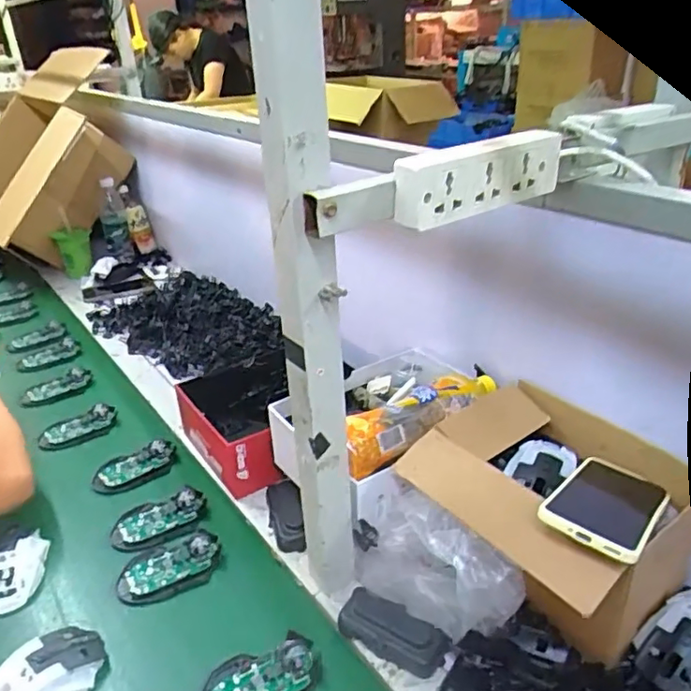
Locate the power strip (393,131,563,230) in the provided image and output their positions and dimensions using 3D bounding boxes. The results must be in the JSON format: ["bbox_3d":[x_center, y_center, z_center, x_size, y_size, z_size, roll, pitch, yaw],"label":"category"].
[{"bbox_3d":[0.110,-0.136,0.484,0.167,0.052,0.023,-21,33,-25],"label":"power strip"}]

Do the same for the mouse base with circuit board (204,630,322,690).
[{"bbox_3d":[-0.080,0.316,0.559,0.114,0.020,0.072,-20,32,-23],"label":"mouse base with circuit board"}]

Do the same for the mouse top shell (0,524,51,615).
[{"bbox_3d":[-0.383,0.255,0.684,0.062,0.045,0.106,-10,29,-8],"label":"mouse top shell"}]

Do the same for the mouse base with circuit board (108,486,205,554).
[{"bbox_3d":[-0.233,0.217,0.750,0.115,0.019,0.069,-16,31,-18],"label":"mouse base with circuit board"}]

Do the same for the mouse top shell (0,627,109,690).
[{"bbox_3d":[-0.287,0.317,0.563,0.066,0.043,0.119,21,39,39],"label":"mouse top shell"}]

